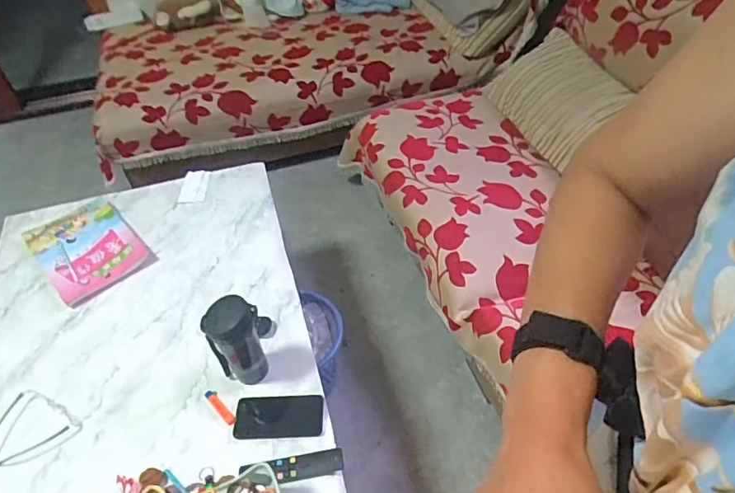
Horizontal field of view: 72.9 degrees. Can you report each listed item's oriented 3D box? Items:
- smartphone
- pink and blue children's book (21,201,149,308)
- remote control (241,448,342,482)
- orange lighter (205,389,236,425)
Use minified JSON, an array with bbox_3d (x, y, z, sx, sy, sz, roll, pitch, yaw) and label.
[{"bbox_3d":[-0.165,0.317,0.929,0.164,0.010,0.075,-3,58,4],"label":"smartphone"},{"bbox_3d":[-0.716,-0.002,1.267,0.215,0.026,0.309,-34,53,-26],"label":"pink and blue children's book"},{"bbox_3d":[-0.130,0.383,0.861,0.173,0.019,0.041,-8,46,-4],"label":"remote control"},{"bbox_3d":[-0.282,0.306,0.951,0.019,0.014,0.088,-35,54,-27],"label":"orange lighter"}]

